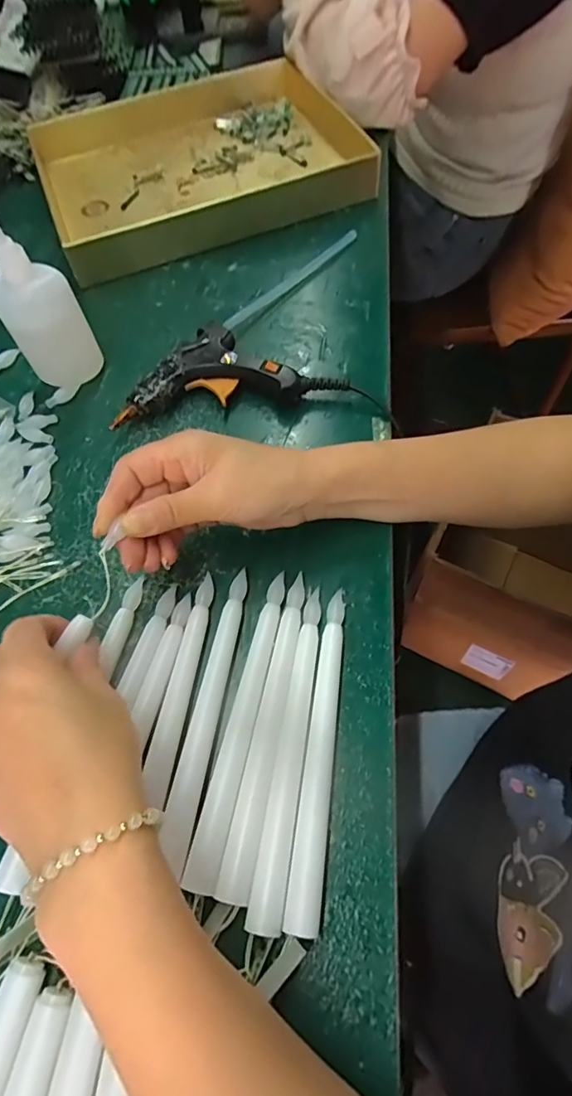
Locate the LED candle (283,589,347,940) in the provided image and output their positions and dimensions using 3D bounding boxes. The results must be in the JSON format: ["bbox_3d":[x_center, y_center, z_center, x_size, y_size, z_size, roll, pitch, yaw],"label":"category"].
[{"bbox_3d":[0.021,0.102,0.274,0.016,0.015,0.170,8,64,5],"label":"LED candle"}]

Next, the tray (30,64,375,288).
[{"bbox_3d":[-0.089,-0.416,0.543,0.330,0.052,0.258,-20,65,-8],"label":"tray"}]

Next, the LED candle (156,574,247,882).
[{"bbox_3d":[-0.044,0.086,0.289,0.016,0.019,0.159,8,64,5],"label":"LED candle"}]

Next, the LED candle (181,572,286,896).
[{"bbox_3d":[-0.024,0.092,0.284,0.016,0.016,0.166,11,64,7],"label":"LED candle"}]

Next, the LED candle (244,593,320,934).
[{"bbox_3d":[0.005,0.102,0.274,0.016,0.014,0.168,8,64,5],"label":"LED candle"}]

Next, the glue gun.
[{"bbox_3d":[-0.047,-0.142,0.407,0.172,0.029,0.078,-8,63,-3],"label":"glue gun"}]

